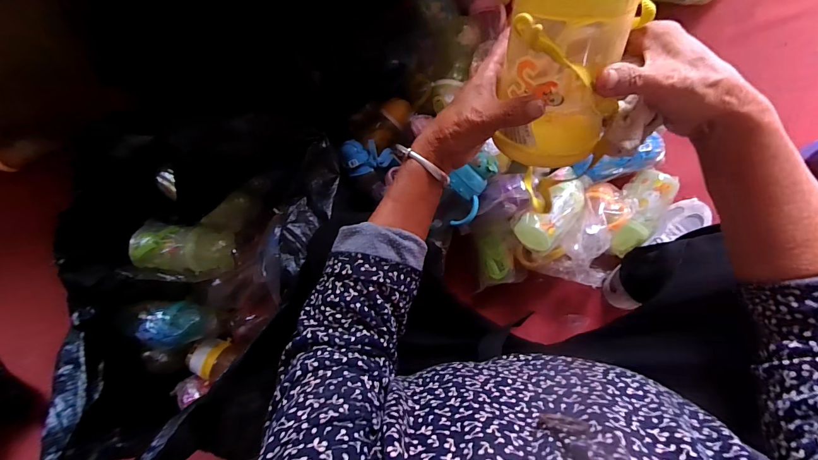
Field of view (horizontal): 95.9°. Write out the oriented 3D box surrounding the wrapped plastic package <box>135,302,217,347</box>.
[{"bbox_3d":[-0.401,0.163,0.643,0.123,0.055,0.068,-15,82,10],"label":"wrapped plastic package"}]

